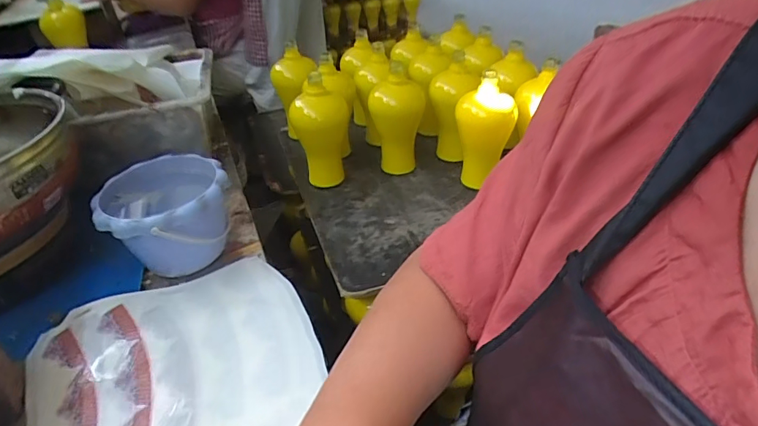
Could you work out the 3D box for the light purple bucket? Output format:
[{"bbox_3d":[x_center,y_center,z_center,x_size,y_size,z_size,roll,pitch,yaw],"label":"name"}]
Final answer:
[{"bbox_3d":[-0.268,0.013,0.603,0.149,0.123,0.146,-3,37,3],"label":"light purple bucket"}]

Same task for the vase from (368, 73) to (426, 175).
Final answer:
[{"bbox_3d":[0.035,-0.164,0.908,0.106,0.213,0.113,0,35,4],"label":"vase"}]

